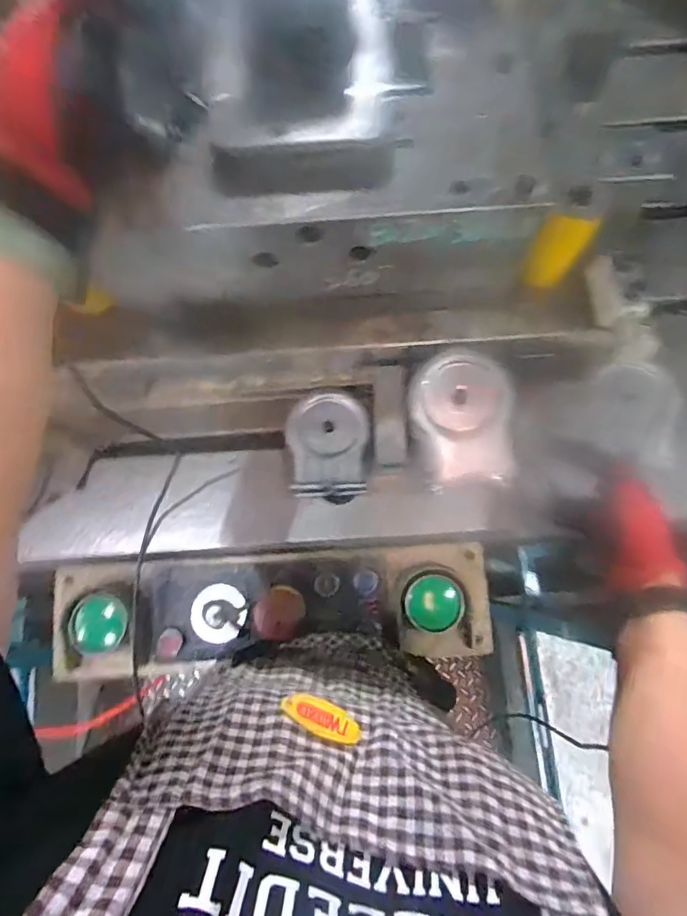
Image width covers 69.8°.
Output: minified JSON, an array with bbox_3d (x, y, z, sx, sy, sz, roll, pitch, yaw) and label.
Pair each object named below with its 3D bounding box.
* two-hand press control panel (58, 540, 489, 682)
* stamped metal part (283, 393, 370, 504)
[{"bbox_3d":[-0.078,0.198,0.641,0.523,0.081,0.141,-4,75,0],"label":"two-hand press control panel"},{"bbox_3d":[-0.017,-0.013,0.575,0.091,0.025,0.123,-7,75,-1],"label":"stamped metal part"}]

